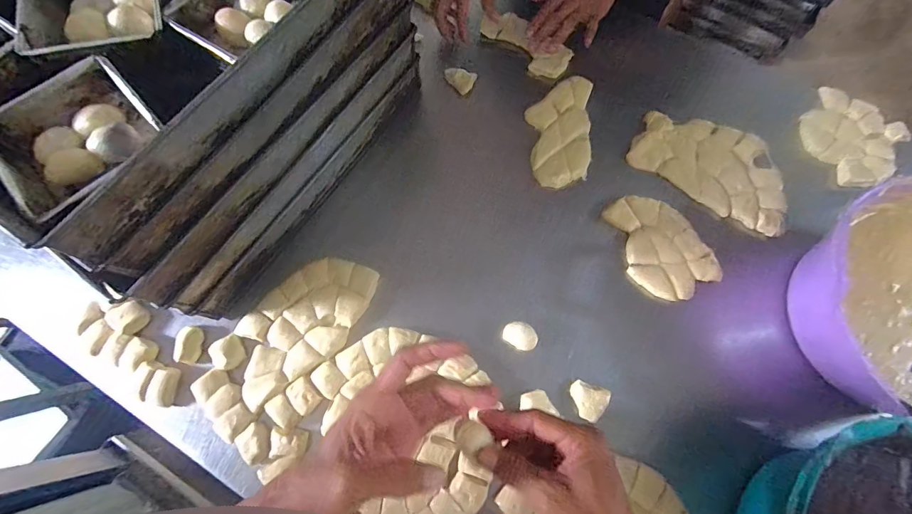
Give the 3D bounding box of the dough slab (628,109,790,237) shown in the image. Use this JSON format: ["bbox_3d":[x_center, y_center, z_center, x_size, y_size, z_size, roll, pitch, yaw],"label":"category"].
[{"bbox_3d":[0.362,-0.135,0.570,0.214,0.013,0.133,28,75,8],"label":"dough slab"}]

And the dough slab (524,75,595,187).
[{"bbox_3d":[0.151,-0.185,0.591,0.090,0.012,0.176,6,73,2],"label":"dough slab"}]

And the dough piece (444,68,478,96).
[{"bbox_3d":[0.005,-0.278,0.626,0.051,0.020,0.029,38,77,11],"label":"dough piece"}]

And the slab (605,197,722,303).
[{"bbox_3d":[0.267,-0.017,0.535,0.106,0.009,0.151,-31,75,-9],"label":"slab"}]

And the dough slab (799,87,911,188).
[{"bbox_3d":[0.576,-0.176,0.584,0.147,0.019,0.135,-40,77,-11],"label":"dough slab"}]

